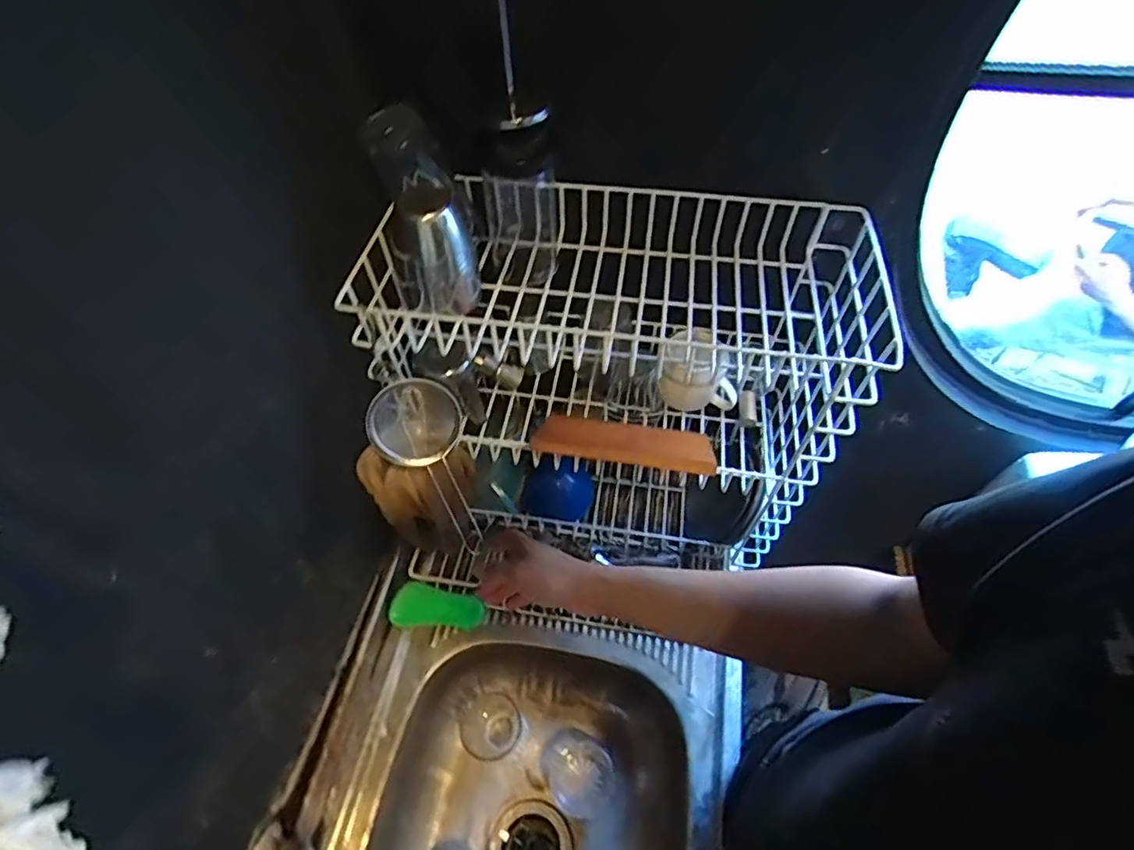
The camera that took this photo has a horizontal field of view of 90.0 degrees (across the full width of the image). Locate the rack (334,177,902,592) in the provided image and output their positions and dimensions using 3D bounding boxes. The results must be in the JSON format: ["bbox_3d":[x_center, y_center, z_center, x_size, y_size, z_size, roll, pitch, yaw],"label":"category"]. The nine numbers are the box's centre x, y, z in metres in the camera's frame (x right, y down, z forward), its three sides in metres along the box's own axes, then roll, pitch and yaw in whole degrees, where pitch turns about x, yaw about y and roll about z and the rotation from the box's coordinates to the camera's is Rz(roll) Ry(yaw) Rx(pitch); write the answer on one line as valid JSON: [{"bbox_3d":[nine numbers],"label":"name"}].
[{"bbox_3d":[0.051,-0.030,0.690,0.490,0.464,0.271,2,57,3],"label":"rack"}]

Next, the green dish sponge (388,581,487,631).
[{"bbox_3d":[-0.173,0.247,0.768,0.121,0.021,0.052,14,55,-17],"label":"green dish sponge"}]

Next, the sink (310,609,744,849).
[{"bbox_3d":[-0.054,0.525,0.690,0.453,0.172,0.502,9,57,8],"label":"sink"}]

